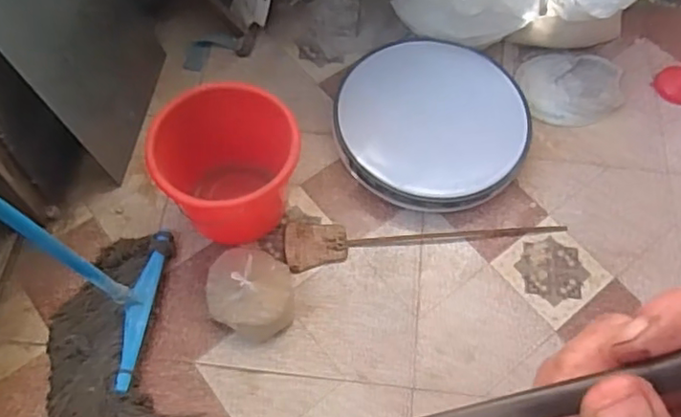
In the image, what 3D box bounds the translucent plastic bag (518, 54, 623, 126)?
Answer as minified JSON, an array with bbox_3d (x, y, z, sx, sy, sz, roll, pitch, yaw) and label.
[{"bbox_3d":[0.629,-0.321,1.647,0.290,0.044,0.213,-10,63,-8],"label":"translucent plastic bag"}]

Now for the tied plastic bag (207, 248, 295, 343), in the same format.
[{"bbox_3d":[-0.193,0.183,1.289,0.181,0.108,0.167,6,61,0],"label":"tied plastic bag"}]

